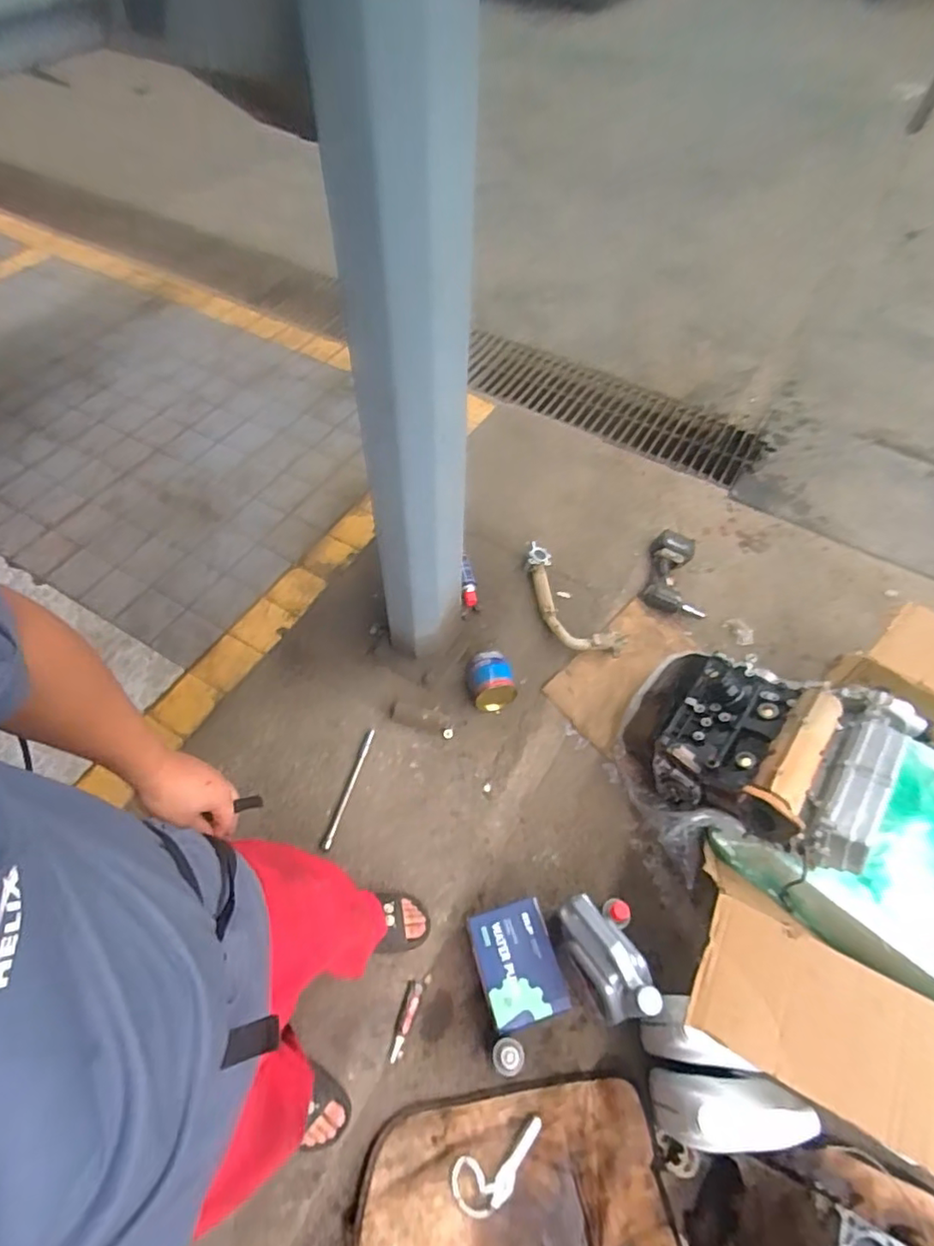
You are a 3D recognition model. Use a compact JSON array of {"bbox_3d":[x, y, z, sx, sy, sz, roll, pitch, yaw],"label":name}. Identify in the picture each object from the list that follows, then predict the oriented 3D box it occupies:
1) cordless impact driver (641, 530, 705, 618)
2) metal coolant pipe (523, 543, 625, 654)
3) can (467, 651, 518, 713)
[{"bbox_3d":[0.651,-0.156,1.829,0.194,0.103,0.275,11,58,6],"label":"cordless impact driver"},{"bbox_3d":[0.270,-0.055,1.742,0.152,0.070,0.435,-30,62,-20],"label":"metal coolant pipe"},{"bbox_3d":[0.064,0.160,1.589,0.116,0.100,0.141,-12,57,-10],"label":"can"}]

